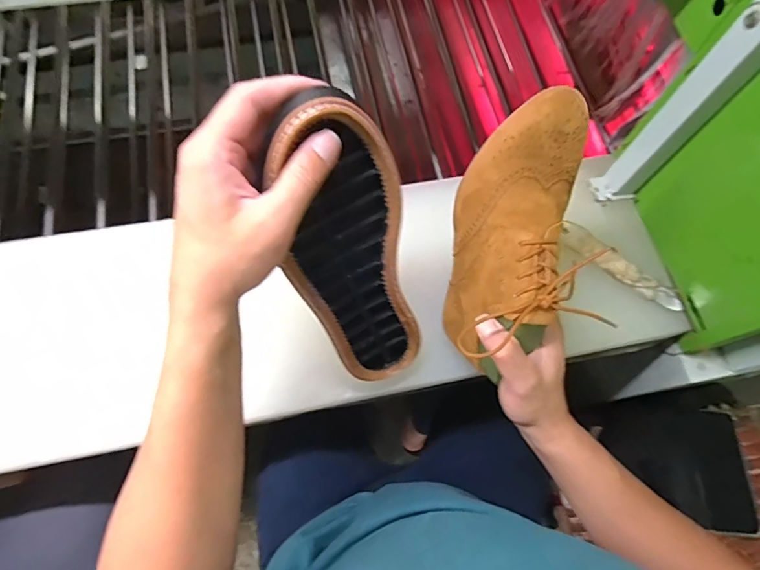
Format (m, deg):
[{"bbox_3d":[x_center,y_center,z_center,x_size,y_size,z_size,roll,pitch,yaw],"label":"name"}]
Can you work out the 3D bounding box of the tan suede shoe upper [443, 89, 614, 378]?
[{"bbox_3d":[0.115,-0.030,0.373,0.107,0.232,0.071,12,25,3],"label":"tan suede shoe upper"}]

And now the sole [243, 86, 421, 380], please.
[{"bbox_3d":[-0.022,-0.015,0.361,0.089,0.259,0.019,-17,40,-8],"label":"sole"}]

